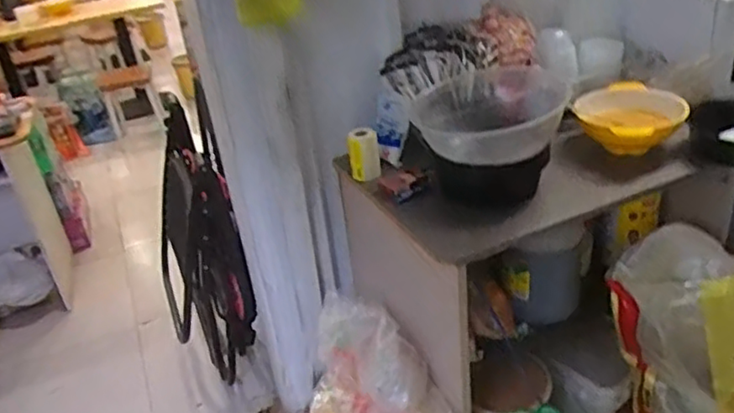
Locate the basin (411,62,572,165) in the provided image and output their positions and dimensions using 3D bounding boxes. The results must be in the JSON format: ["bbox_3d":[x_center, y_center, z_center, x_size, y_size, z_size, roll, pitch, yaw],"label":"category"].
[{"bbox_3d":[0.237,-0.172,1.253,0.284,0.101,0.306,-5,29,3],"label":"basin"}]

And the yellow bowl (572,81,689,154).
[{"bbox_3d":[0.544,-0.178,1.376,0.211,0.088,0.184,15,35,34],"label":"yellow bowl"}]

